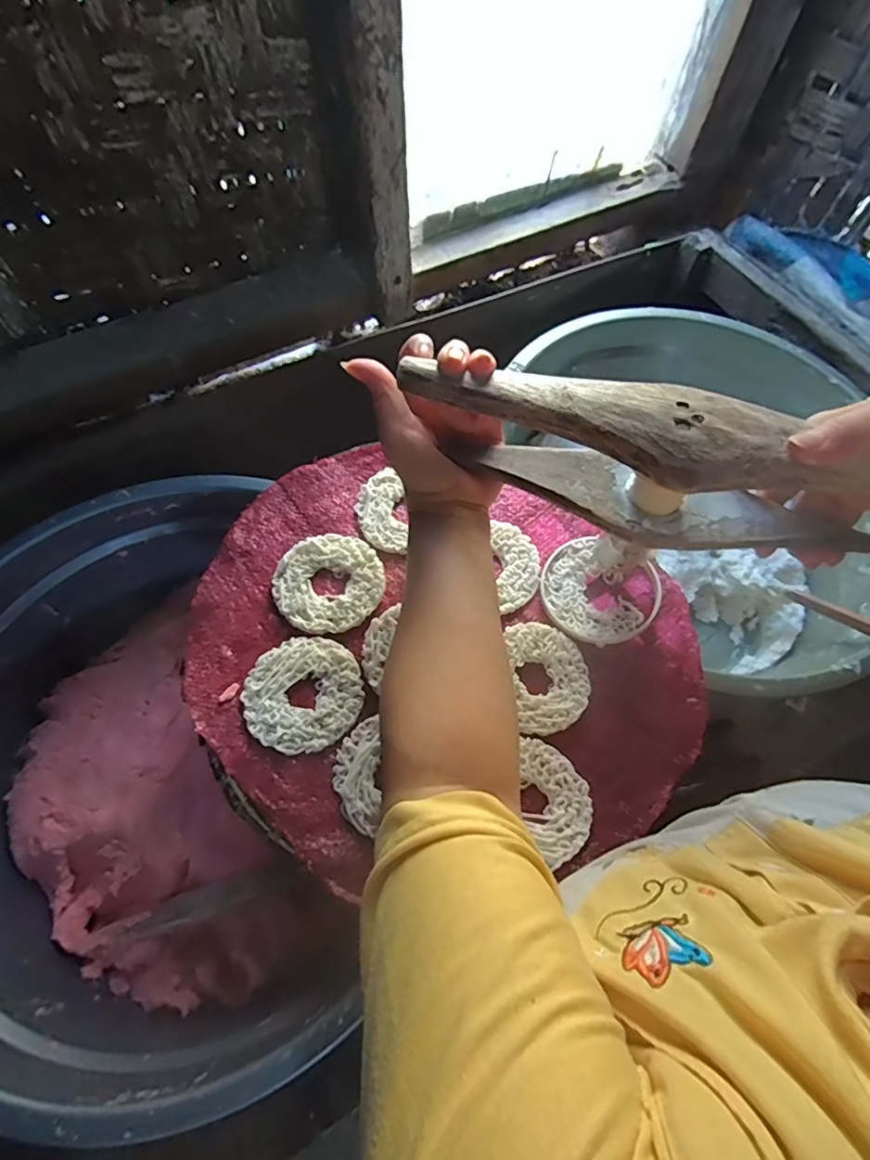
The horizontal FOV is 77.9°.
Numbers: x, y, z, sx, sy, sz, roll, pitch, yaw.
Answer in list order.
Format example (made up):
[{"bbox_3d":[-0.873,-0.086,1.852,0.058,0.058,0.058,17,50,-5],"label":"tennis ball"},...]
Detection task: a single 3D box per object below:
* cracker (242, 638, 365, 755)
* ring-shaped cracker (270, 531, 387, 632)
[{"bbox_3d":[-0.090,0.077,0.370,0.079,0.004,0.075,1,64,-2],"label":"cracker"},{"bbox_3d":[-0.080,0.000,0.408,0.076,0.006,0.080,1,64,-2],"label":"ring-shaped cracker"}]

